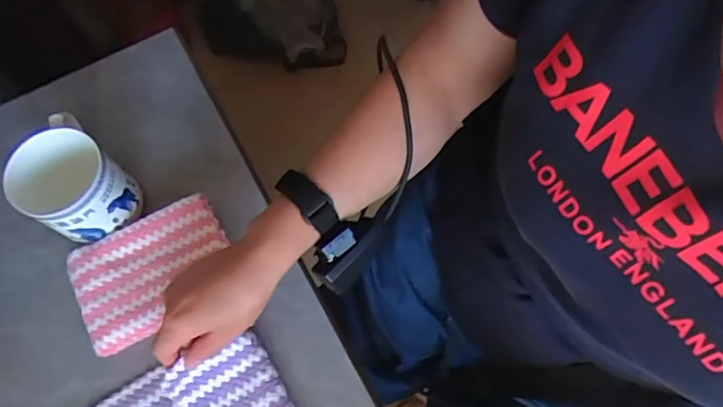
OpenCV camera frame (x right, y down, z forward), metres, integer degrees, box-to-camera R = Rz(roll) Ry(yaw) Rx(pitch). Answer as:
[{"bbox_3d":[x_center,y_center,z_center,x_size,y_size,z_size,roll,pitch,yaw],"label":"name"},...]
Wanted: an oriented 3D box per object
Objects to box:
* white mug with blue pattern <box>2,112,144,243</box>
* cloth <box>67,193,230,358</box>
[{"bbox_3d":[-0.263,-0.015,0.499,0.085,0.109,0.086,-1,68,2],"label":"white mug with blue pattern"},{"bbox_3d":[-0.195,0.066,0.504,0.140,0.036,0.100,-25,69,-8],"label":"cloth"}]

